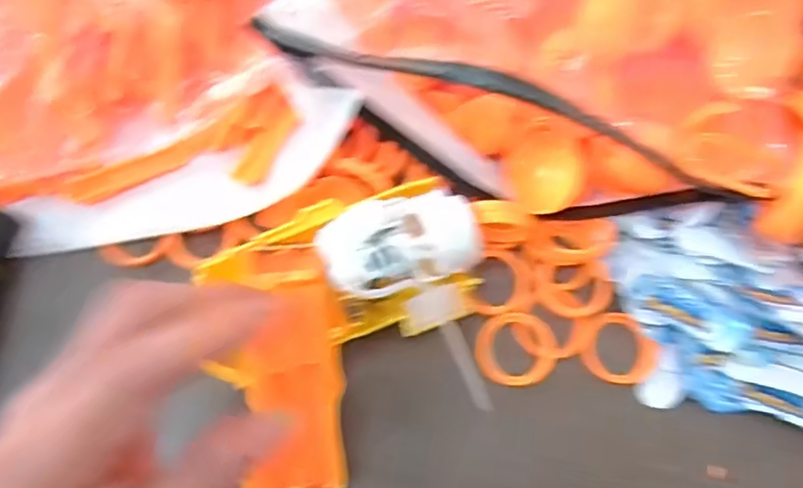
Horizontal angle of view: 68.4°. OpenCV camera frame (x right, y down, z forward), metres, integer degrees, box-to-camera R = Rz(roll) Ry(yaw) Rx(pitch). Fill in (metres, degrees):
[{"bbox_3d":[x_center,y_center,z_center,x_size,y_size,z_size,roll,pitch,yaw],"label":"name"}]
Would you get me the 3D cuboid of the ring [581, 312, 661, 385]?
[{"bbox_3d":[0.107,0.052,0.291,0.032,0.008,0.036,-37,76,-12],"label":"ring"}]

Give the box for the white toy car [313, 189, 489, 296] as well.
[{"bbox_3d":[0.000,-0.001,0.281,0.071,0.026,0.043,-18,73,-6],"label":"white toy car"}]

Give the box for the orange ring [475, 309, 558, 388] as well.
[{"bbox_3d":[0.056,0.051,0.288,0.037,0.008,0.034,3,72,0],"label":"orange ring"}]

